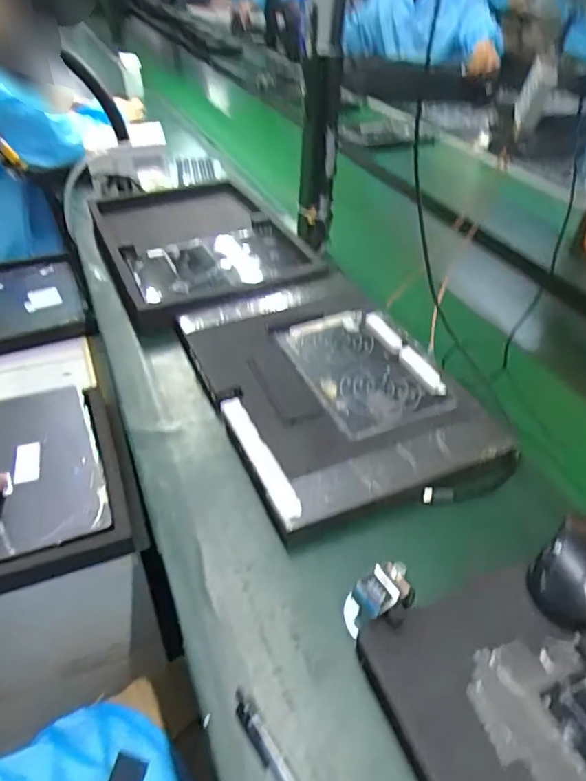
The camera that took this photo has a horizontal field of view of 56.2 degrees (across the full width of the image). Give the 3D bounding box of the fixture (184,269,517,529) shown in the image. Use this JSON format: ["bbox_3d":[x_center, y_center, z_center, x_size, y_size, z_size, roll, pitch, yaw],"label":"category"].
[{"bbox_3d":[0.032,-0.015,0.659,0.259,0.045,0.382,-15,43,-19],"label":"fixture"}]

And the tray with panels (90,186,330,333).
[{"bbox_3d":[-0.168,-0.250,0.914,0.288,0.046,0.443,-18,44,-22],"label":"tray with panels"}]

